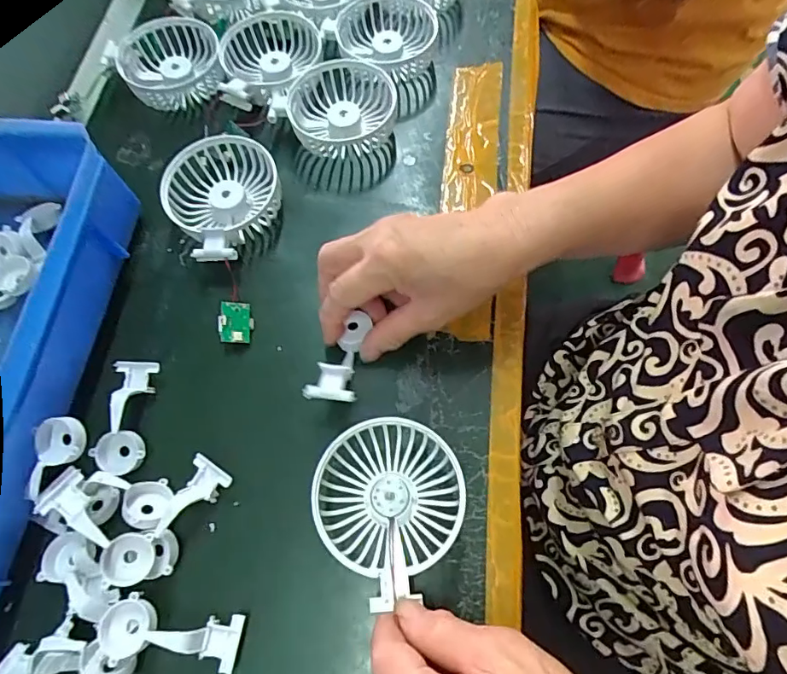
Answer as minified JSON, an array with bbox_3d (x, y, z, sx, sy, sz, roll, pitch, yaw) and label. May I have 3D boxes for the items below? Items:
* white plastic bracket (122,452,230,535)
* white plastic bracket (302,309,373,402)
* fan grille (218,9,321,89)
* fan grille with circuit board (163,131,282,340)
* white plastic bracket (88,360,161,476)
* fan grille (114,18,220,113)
[{"bbox_3d":[-0.136,0.098,0.320,0.062,0.017,0.032,-32,68,-8],"label":"white plastic bracket"},{"bbox_3d":[-0.034,0.015,0.347,0.032,0.028,0.068,14,48,6],"label":"white plastic bracket"},{"bbox_3d":[-0.110,-0.250,0.451,0.086,0.033,0.086,37,75,18],"label":"fan grille"},{"bbox_3d":[-0.122,-0.083,0.389,0.099,0.039,0.154,-26,68,-8],"label":"fan grille with circuit board"},{"bbox_3d":[-0.178,0.051,0.335,0.033,0.017,0.073,1,67,6],"label":"white plastic bracket"},{"bbox_3d":[-0.193,-0.239,0.444,0.081,0.034,0.080,-23,67,-5],"label":"fan grille"}]

